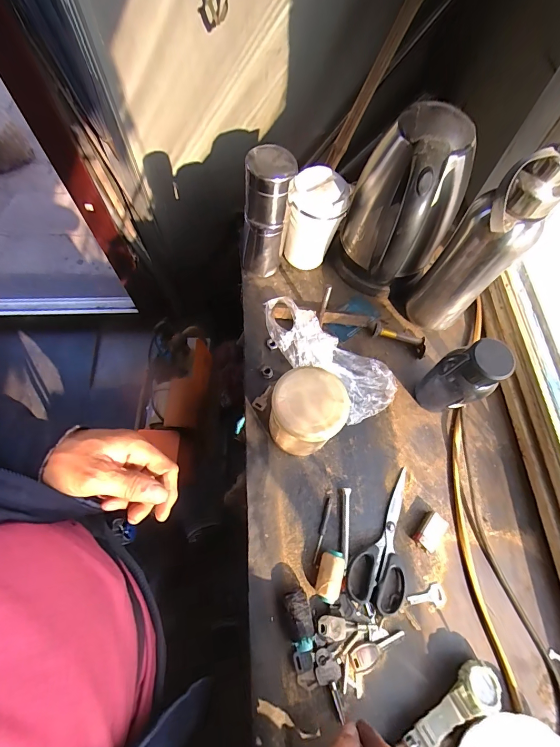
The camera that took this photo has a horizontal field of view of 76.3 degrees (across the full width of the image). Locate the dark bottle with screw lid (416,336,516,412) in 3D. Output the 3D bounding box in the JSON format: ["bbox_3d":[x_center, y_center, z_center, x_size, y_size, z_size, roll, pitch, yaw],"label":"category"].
[{"bbox_3d":[0.231,0.011,0.466,0.052,0.151,0.062,-30,71,-13],"label":"dark bottle with screw lid"}]

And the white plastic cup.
[{"bbox_3d":[0.057,-0.231,0.548,0.077,0.143,0.081,1,67,-2],"label":"white plastic cup"}]

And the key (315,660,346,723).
[{"bbox_3d":[0.058,0.343,0.385,0.026,0.004,0.053,-14,77,-8],"label":"key"}]

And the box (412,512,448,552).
[{"bbox_3d":[0.194,0.203,0.459,0.029,0.018,0.045,40,72,13],"label":"box"}]

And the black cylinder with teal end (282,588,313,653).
[{"bbox_3d":[0.021,0.279,0.403,0.030,0.023,0.058,-10,68,-6],"label":"black cylinder with teal end"}]

